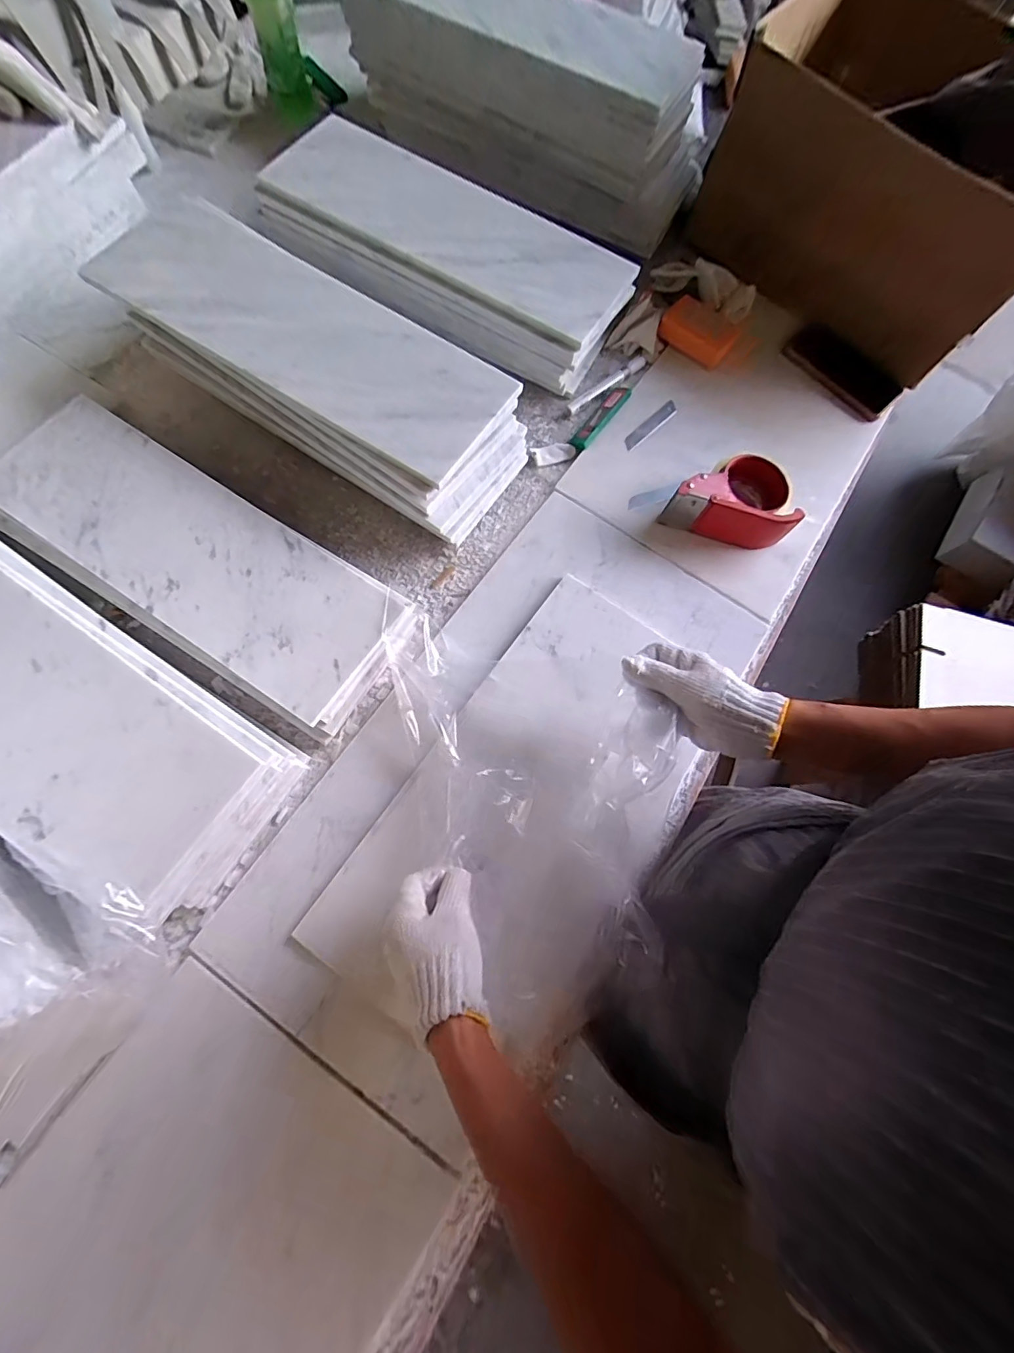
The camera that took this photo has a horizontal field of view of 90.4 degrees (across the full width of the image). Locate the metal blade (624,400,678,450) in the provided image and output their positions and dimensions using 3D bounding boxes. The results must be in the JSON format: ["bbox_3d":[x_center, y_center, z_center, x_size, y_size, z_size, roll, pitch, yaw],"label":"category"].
[{"bbox_3d":[0.184,-0.319,0.641,0.094,0.004,0.018,-43,82,-13],"label":"metal blade"}]

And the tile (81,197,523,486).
[{"bbox_3d":[-0.217,-0.375,0.537,0.465,0.015,0.169,31,74,7],"label":"tile"}]

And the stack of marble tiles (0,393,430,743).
[{"bbox_3d":[-0.328,-0.125,0.535,0.459,0.035,0.163,31,74,7],"label":"stack of marble tiles"}]

